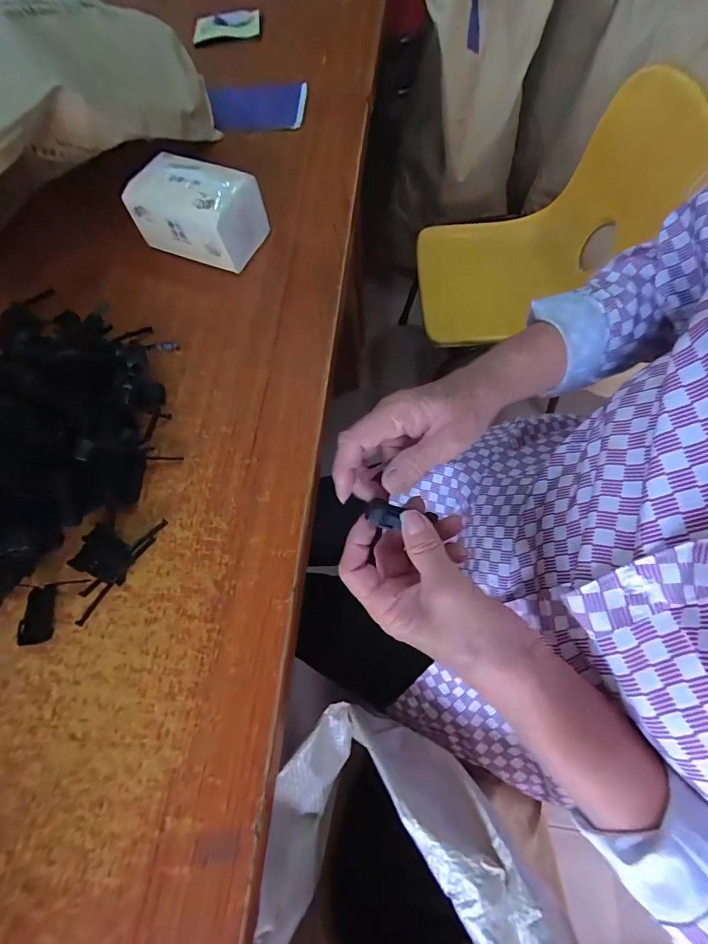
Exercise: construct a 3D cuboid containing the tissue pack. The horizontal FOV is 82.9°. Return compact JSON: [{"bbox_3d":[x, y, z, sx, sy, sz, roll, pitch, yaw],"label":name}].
[{"bbox_3d":[-0.186,-0.313,0.484,0.133,0.085,0.088,25,70,12],"label":"tissue pack"}]

